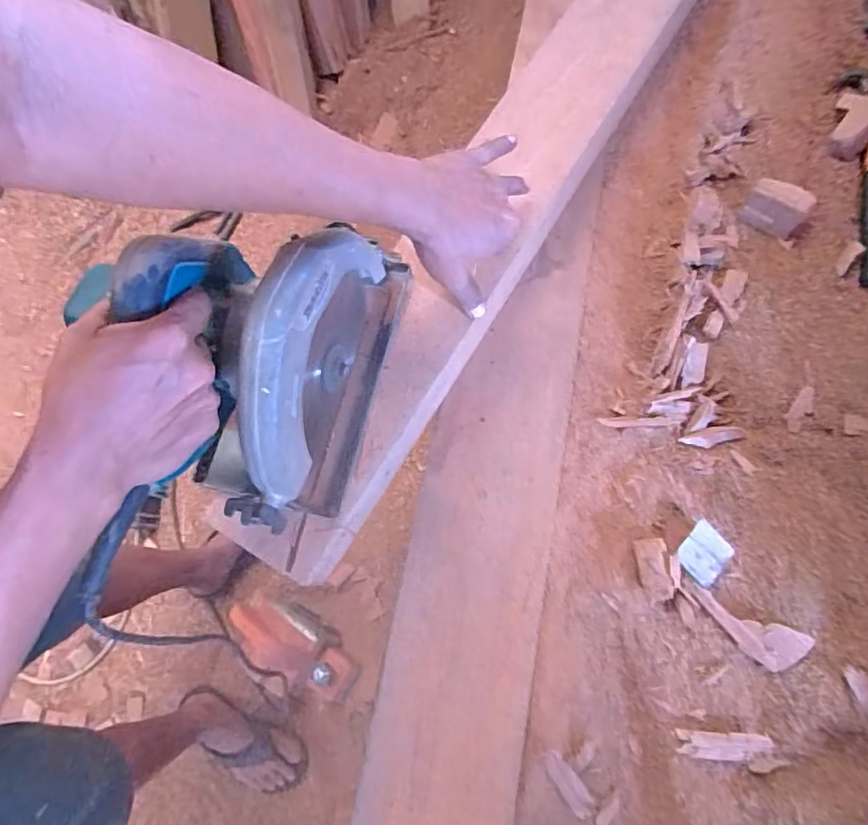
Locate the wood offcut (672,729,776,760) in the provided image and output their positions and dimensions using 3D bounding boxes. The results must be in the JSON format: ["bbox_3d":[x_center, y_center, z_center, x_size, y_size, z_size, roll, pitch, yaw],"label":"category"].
[{"bbox_3d":[0.229,0.263,0.454,0.068,0.011,0.018,0,73,6],"label":"wood offcut"}]

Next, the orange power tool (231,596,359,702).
[{"bbox_3d":[-0.261,0.422,1.052,0.264,0.117,0.105,30,79,14],"label":"orange power tool"}]

